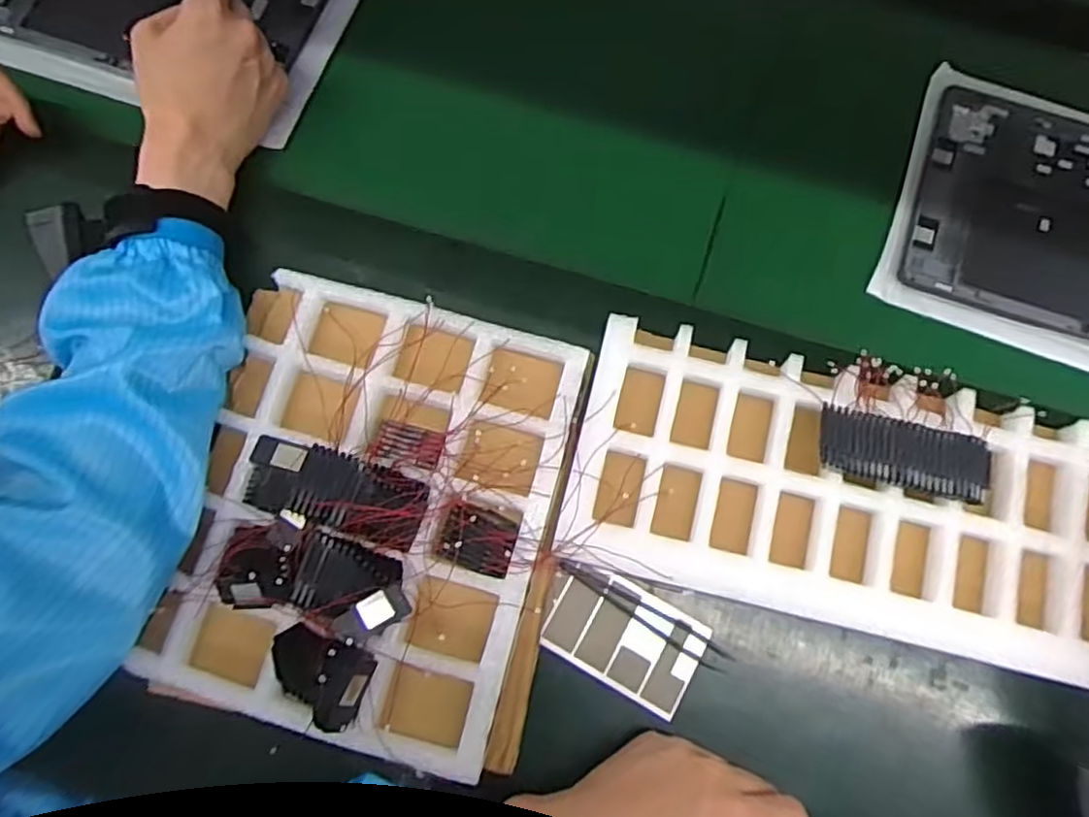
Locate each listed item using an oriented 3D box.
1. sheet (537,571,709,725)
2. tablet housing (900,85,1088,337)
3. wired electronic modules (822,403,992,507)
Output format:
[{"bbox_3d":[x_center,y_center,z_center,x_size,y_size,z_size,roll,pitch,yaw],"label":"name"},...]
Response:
[{"bbox_3d":[0.048,0.136,0.416,0.088,0.004,0.057,28,77,10],"label":"sheet"},{"bbox_3d":[0.394,-0.126,0.490,0.253,0.013,0.173,20,75,6],"label":"tablet housing"},{"bbox_3d":[0.208,0.028,0.407,0.095,0.028,0.035,14,75,4],"label":"wired electronic modules"}]

